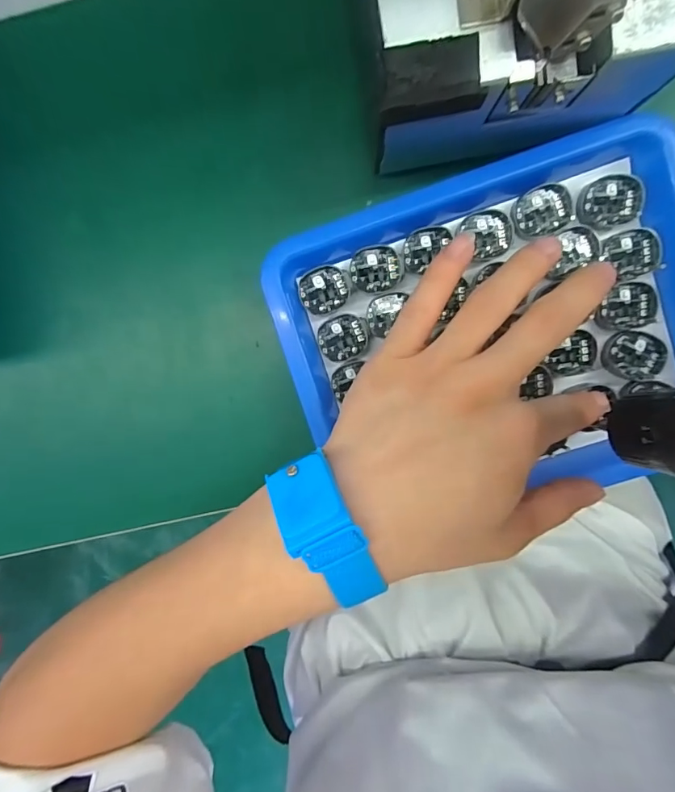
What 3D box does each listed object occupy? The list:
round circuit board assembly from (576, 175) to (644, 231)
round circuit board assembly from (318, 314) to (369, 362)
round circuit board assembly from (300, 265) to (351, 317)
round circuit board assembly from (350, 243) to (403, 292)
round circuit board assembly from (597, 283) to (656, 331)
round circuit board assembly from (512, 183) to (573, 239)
[{"bbox_3d":[0.140,-0.099,0.230,0.031,0.007,0.024,-15,93,3],"label":"round circuit board assembly"},{"bbox_3d":[0.003,-0.031,0.244,0.026,0.004,0.025,0,94,2],"label":"round circuit board assembly"},{"bbox_3d":[-0.007,-0.056,0.240,0.026,0.004,0.024,-5,94,2],"label":"round circuit board assembly"},{"bbox_3d":[0.020,-0.067,0.237,0.026,0.005,0.023,-5,94,2],"label":"round circuit board assembly"},{"bbox_3d":[0.151,-0.047,0.235,0.029,0.004,0.023,-10,93,2],"label":"round circuit board assembly"},{"bbox_3d":[0.105,-0.095,0.232,0.029,0.005,0.025,-8,93,2],"label":"round circuit board assembly"}]

